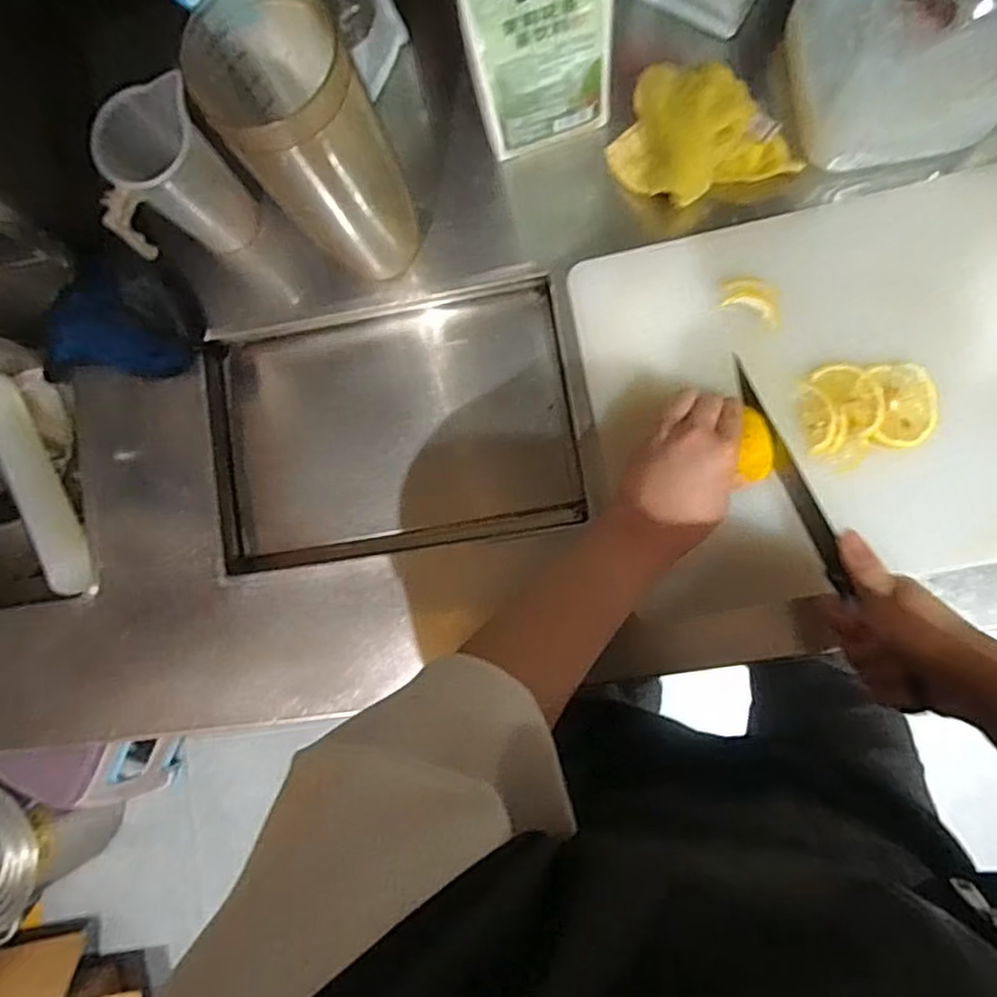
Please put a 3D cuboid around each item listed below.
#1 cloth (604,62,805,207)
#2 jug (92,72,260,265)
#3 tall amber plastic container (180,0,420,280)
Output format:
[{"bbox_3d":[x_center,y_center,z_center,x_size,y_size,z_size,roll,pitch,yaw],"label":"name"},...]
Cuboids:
[{"bbox_3d":[0.155,-0.268,0.499,0.136,0.051,0.095,31,89,9],"label":"cloth"},{"bbox_3d":[-0.264,-0.248,0.540,0.093,0.118,0.066,-36,82,3],"label":"jug"},{"bbox_3d":[-0.119,-0.233,0.465,0.078,0.212,0.087,-34,82,3],"label":"tall amber plastic container"}]

